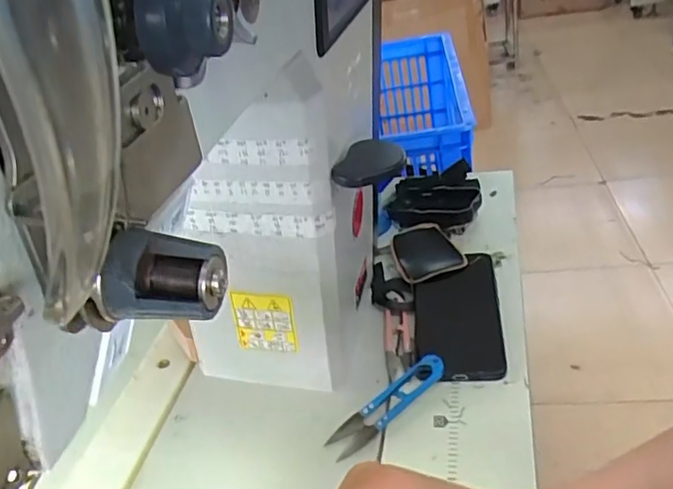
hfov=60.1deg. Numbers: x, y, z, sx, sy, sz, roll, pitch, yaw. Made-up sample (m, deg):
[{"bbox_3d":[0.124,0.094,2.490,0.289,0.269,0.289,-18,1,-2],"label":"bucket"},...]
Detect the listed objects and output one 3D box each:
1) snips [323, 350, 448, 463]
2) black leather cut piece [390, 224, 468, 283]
[{"bbox_3d":[0.042,0.130,0.471,0.115,0.011,0.026,-35,49,-20],"label":"snips"},{"bbox_3d":[0.092,0.004,0.616,0.066,0.016,0.089,-16,33,-7],"label":"black leather cut piece"}]

